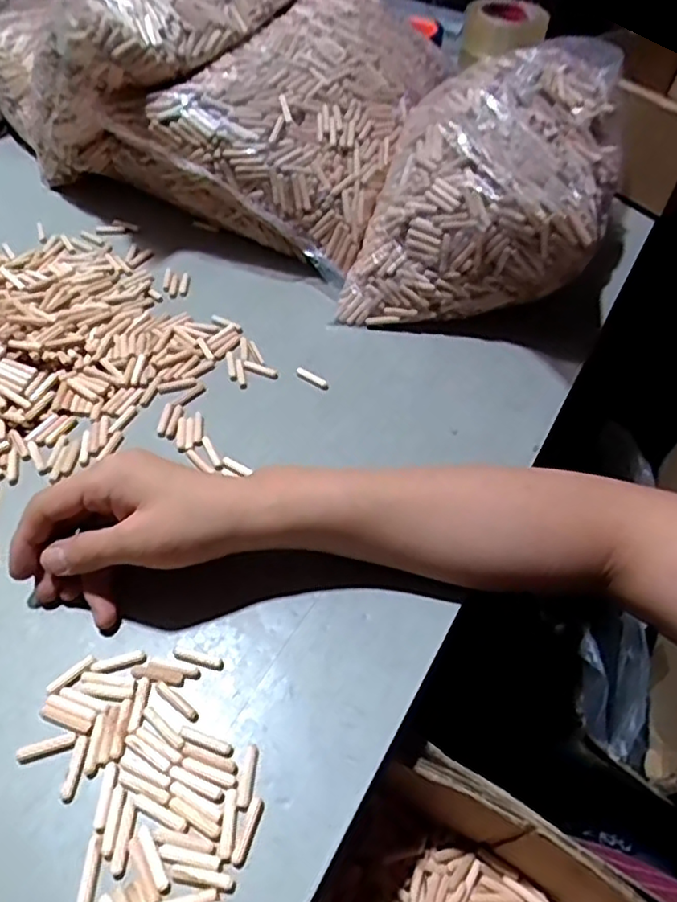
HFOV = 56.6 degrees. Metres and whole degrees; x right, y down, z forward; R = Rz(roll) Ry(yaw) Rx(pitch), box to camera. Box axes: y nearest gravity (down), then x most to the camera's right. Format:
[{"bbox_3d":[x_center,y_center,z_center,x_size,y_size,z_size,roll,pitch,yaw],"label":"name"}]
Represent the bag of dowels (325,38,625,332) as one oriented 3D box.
[{"bbox_3d":[0.136,-0.222,0.544,0.182,0.150,0.254,21,54,12],"label":"bag of dowels"}]

